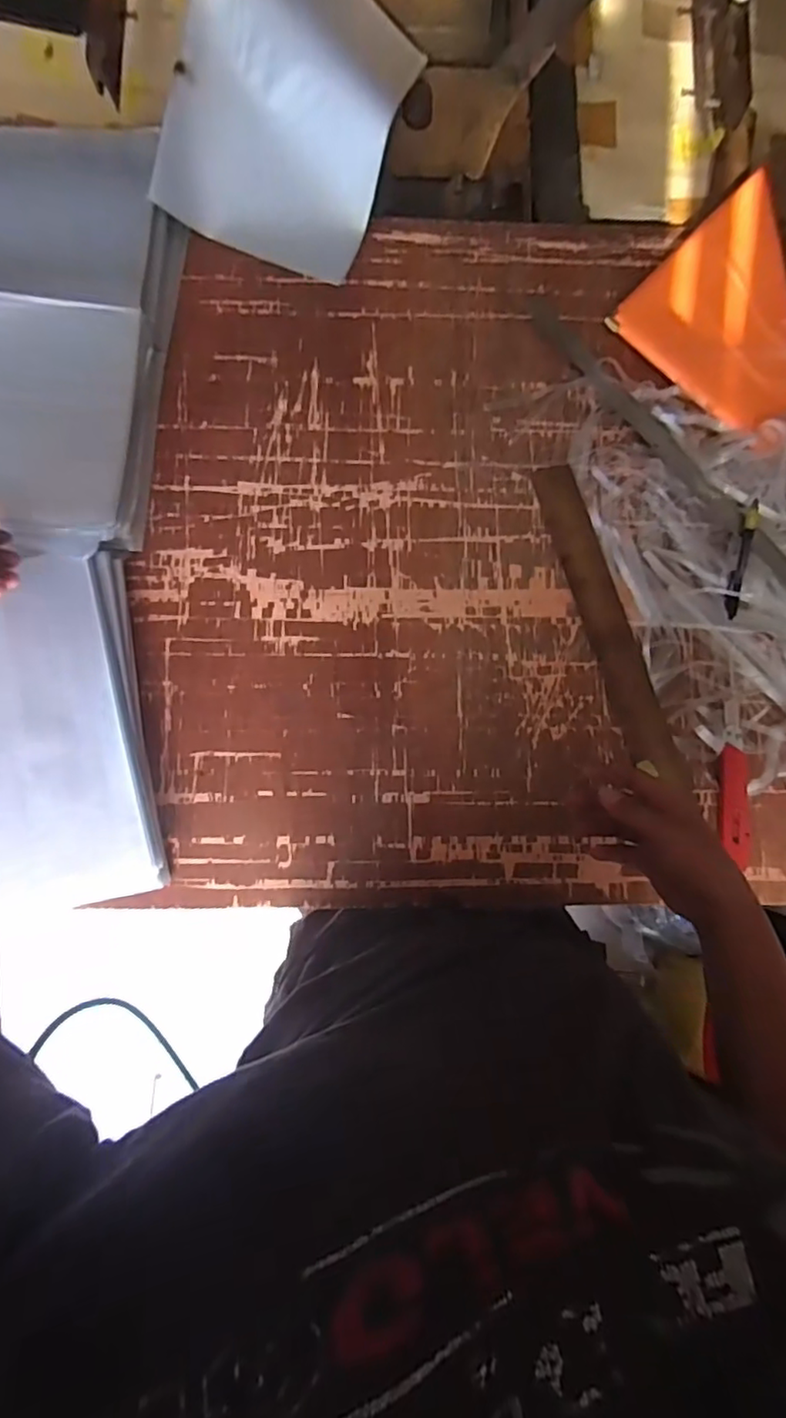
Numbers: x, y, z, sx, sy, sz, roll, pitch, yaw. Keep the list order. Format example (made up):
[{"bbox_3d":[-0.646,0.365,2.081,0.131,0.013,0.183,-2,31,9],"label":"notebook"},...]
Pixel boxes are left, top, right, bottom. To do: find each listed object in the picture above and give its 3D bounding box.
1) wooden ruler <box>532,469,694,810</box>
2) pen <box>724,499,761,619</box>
[{"bbox_3d":[0.234,-0.095,0.657,0.048,0.008,0.362,-18,84,-4],"label":"wooden ruler"},{"bbox_3d":[0.372,-0.162,0.642,0.019,0.012,0.131,14,83,-1],"label":"pen"}]

